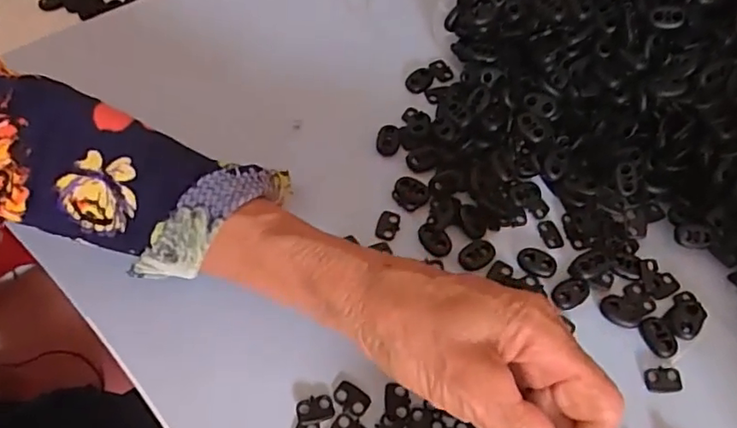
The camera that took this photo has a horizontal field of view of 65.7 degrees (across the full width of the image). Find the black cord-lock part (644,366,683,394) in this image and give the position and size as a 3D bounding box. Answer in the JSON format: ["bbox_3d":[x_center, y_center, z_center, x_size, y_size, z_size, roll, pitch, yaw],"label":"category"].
[{"bbox_3d":[0.153,0.085,0.294,0.019,0.004,0.013,-4,61,-2],"label":"black cord-lock part"}]

